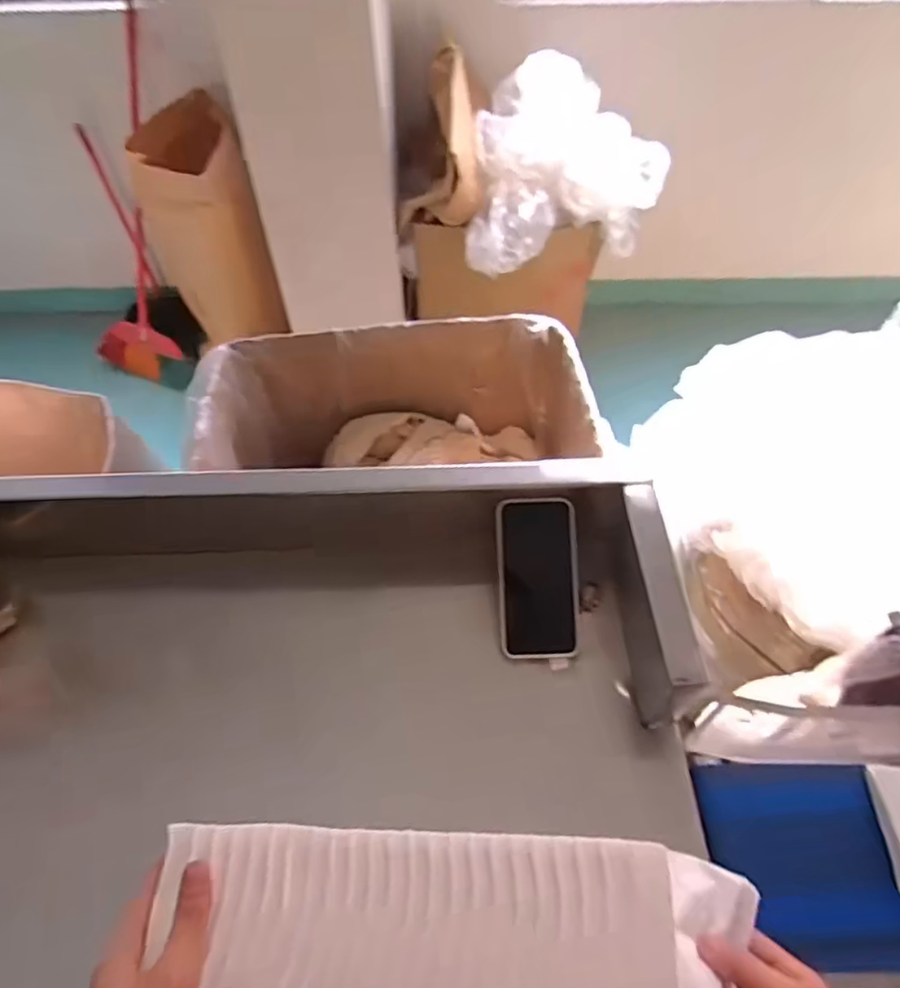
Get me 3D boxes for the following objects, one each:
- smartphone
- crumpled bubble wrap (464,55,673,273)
[{"bbox_3d":[0.086,0.082,0.607,0.077,0.007,0.152,-3,85,-1],"label":"smartphone"},{"bbox_3d":[0.299,-0.808,1.571,0.470,0.325,0.433,11,54,9],"label":"crumpled bubble wrap"}]

